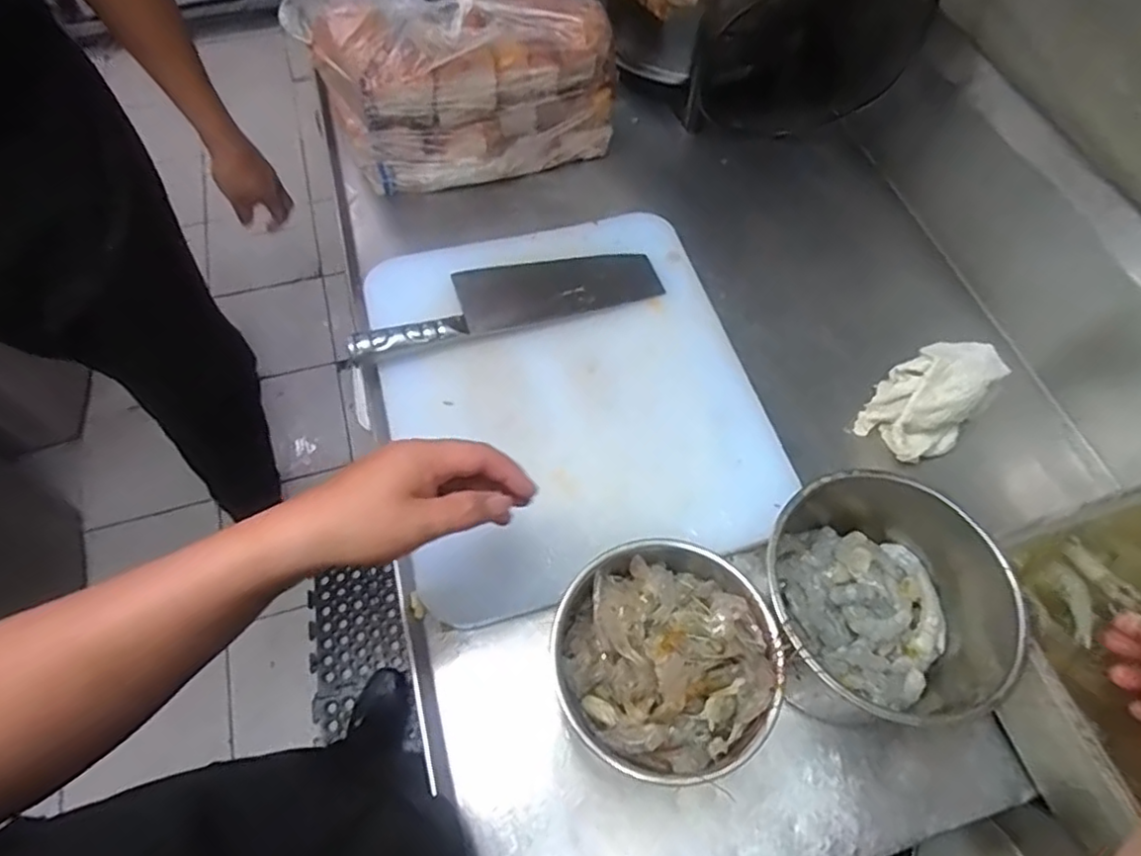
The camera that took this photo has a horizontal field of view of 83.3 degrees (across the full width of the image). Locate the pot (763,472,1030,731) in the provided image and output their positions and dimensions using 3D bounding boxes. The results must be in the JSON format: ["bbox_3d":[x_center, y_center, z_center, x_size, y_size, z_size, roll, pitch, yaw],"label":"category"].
[{"bbox_3d":[0.226,0.127,0.500,0.177,0.111,0.166,1,61,-2],"label":"pot"}]

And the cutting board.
[{"bbox_3d":[0.000,-0.042,0.626,0.341,0.030,0.390,-15,65,-10],"label":"cutting board"}]

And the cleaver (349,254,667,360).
[{"bbox_3d":[-0.062,-0.135,0.650,0.311,0.024,0.088,-15,63,-10],"label":"cleaver"}]

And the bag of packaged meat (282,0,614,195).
[{"bbox_3d":[-0.111,-0.387,0.732,0.294,0.155,0.132,-19,64,-12],"label":"bag of packaged meat"}]

